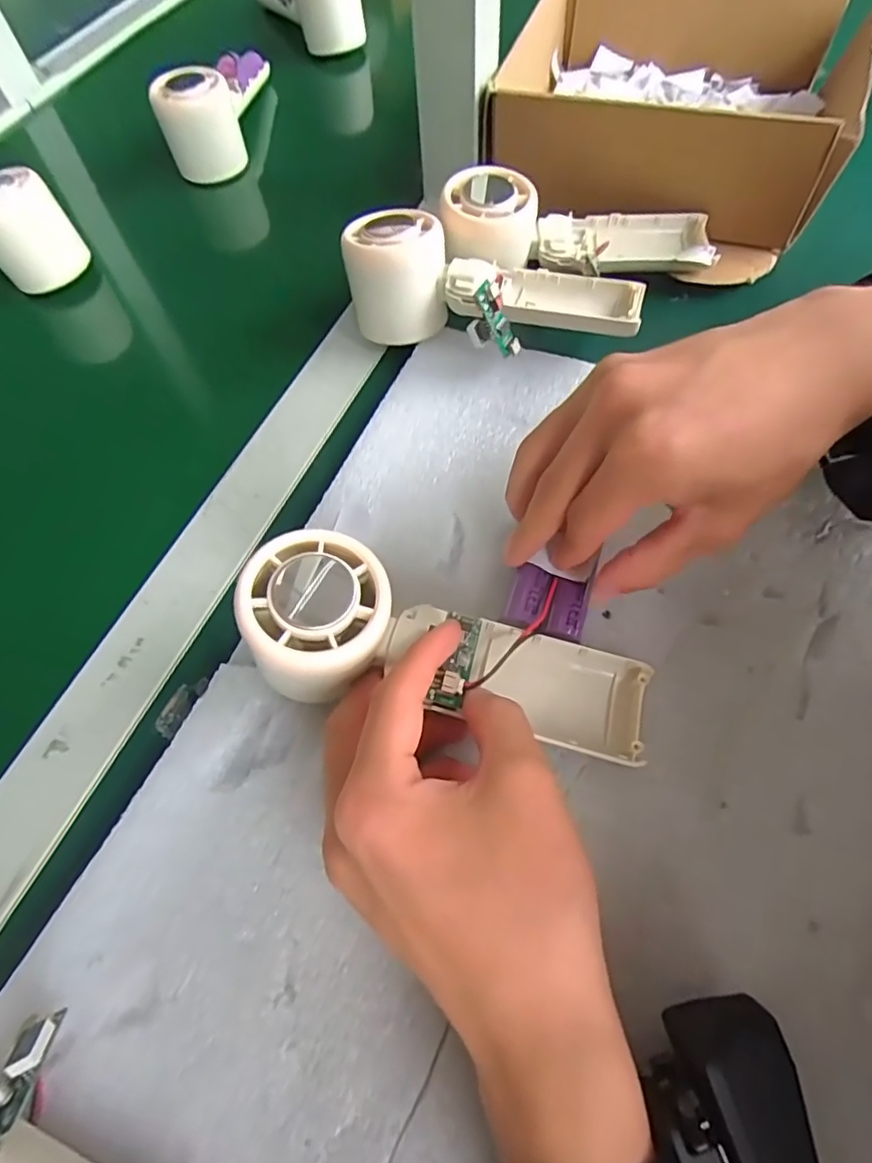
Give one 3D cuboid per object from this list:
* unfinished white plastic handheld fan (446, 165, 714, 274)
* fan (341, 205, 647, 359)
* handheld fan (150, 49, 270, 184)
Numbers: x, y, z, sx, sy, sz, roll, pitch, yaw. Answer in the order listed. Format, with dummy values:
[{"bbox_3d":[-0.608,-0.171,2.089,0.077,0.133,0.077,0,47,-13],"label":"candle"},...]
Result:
[{"bbox_3d":[0.084,-0.211,0.349,0.162,0.033,0.062,-2,59,-14],"label":"unfinished white plastic handheld fan"},{"bbox_3d":[0.030,-0.158,0.322,0.163,0.050,0.068,14,65,10],"label":"fan"},{"bbox_3d":[-0.176,-0.395,0.467,0.050,0.060,0.146,0,64,3],"label":"handheld fan"}]

